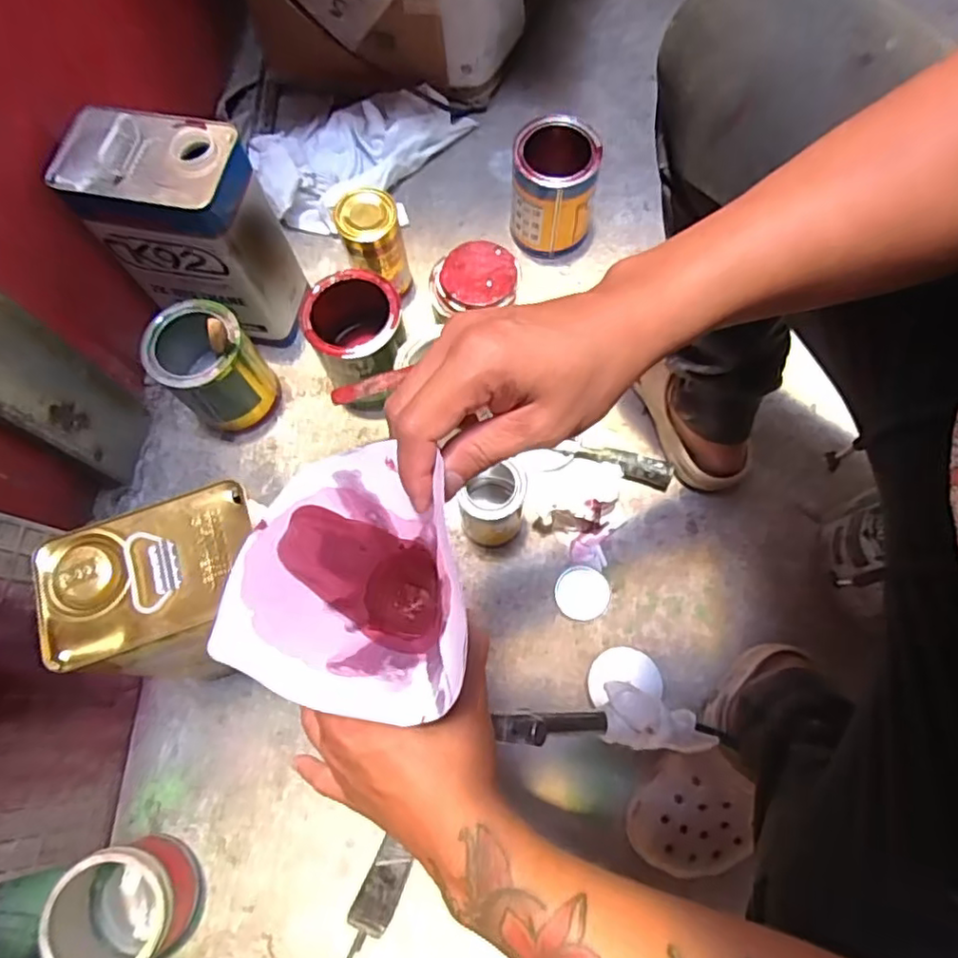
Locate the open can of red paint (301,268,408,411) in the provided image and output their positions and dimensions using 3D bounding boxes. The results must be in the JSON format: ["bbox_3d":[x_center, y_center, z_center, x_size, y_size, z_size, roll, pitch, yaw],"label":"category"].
[{"bbox_3d":[-0.136,-0.159,0.731,0.101,0.139,0.100,-1,71,2],"label":"open can of red paint"}]

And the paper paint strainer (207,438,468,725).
[{"bbox_3d":[-0.058,0.050,0.308,0.096,0.077,0.115,8,71,5],"label":"paper paint strainer"}]

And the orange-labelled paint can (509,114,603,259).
[{"bbox_3d":[0.095,-0.360,0.799,0.102,0.143,0.096,7,71,5],"label":"orange-labelled paint can"}]

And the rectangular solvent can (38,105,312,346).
[{"bbox_3d":[-0.312,-0.266,0.699,0.168,0.235,0.110,13,72,7],"label":"rectangular solvent can"}]

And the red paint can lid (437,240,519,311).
[{"bbox_3d":[0.000,-0.228,0.701,0.088,0.011,0.073,-13,87,-6],"label":"red paint can lid"}]

